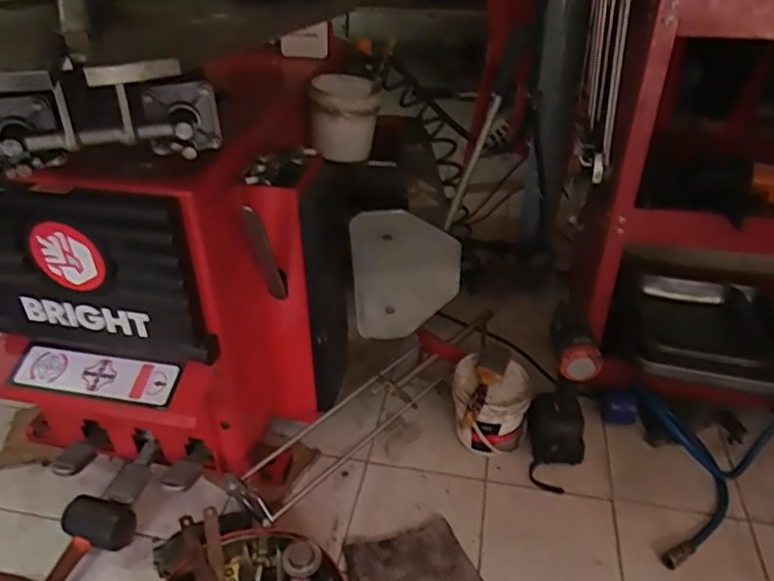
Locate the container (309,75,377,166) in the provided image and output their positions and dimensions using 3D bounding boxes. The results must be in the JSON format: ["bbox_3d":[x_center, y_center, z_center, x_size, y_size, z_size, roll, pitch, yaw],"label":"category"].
[{"bbox_3d":[-0.073,-0.297,1.082,0.115,0.118,0.125,-3,35,-3],"label":"container"}]

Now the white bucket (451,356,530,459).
[{"bbox_3d":[0.170,0.198,1.015,0.126,0.127,0.132,-1,35,0],"label":"white bucket"}]

